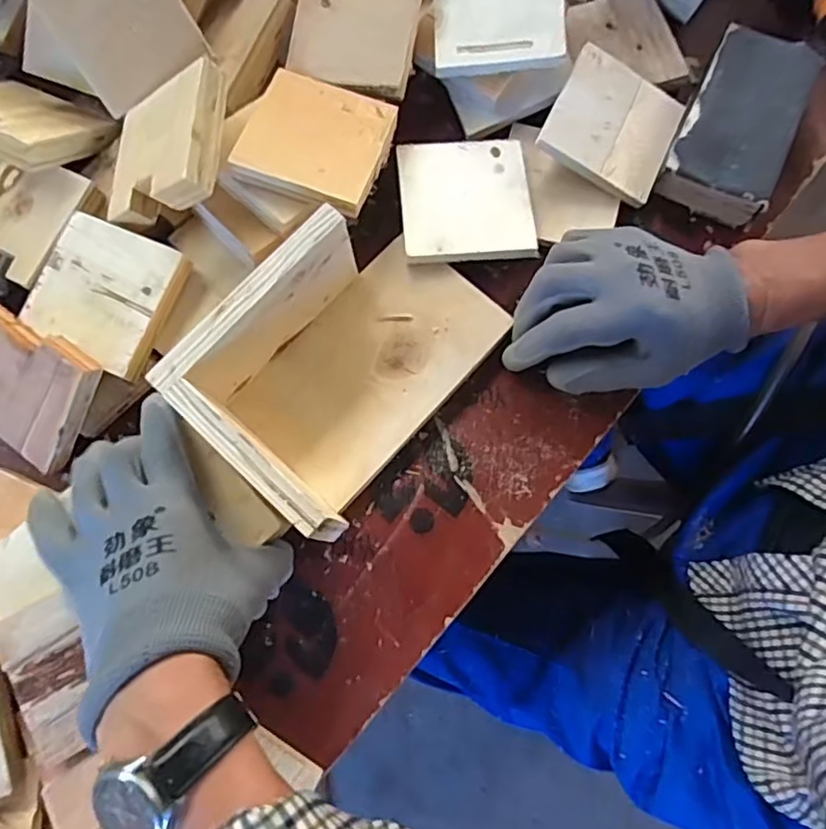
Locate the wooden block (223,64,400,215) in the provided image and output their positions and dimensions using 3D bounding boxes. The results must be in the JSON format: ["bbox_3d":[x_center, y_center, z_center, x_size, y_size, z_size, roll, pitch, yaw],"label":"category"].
[{"bbox_3d":[-0.063,-0.182,0.415,0.090,0.012,0.090,19,68,1],"label":"wooden block"}]

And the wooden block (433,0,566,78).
[{"bbox_3d":[0.060,-0.289,0.442,0.090,0.012,0.090,-2,90,5],"label":"wooden block"}]

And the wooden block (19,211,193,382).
[{"bbox_3d":[-0.204,-0.080,0.414,0.087,0.020,0.087,25,77,5],"label":"wooden block"}]

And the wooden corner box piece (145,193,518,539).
[{"bbox_3d":[-0.039,-0.040,0.383,0.117,0.083,0.187,41,79,8],"label":"wooden corner box piece"}]

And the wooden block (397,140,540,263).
[{"bbox_3d":[0.036,-0.151,0.440,0.088,0.013,0.089,-5,76,-2],"label":"wooden block"}]

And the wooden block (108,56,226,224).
[{"bbox_3d":[-0.162,-0.173,0.407,0.086,0.022,0.086,-8,75,32],"label":"wooden block"}]

